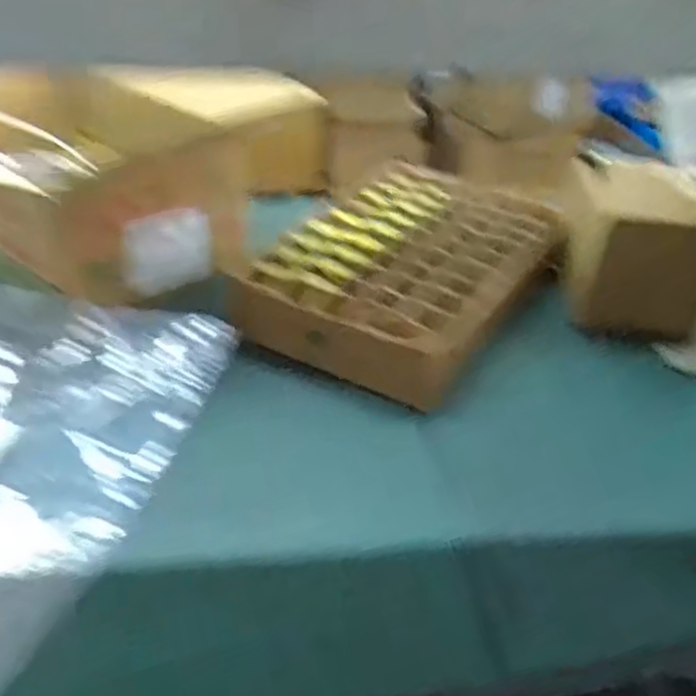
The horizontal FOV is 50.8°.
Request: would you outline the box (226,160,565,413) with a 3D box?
[{"bbox_3d":[0.068,-0.095,0.849,0.271,0.082,0.364,19,38,20],"label":"box"}]

